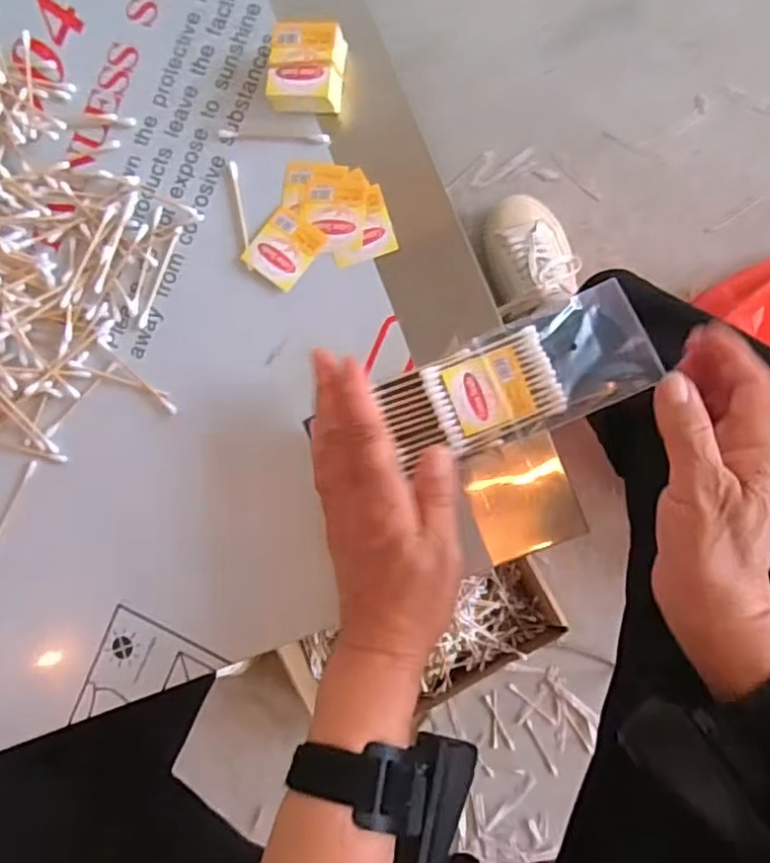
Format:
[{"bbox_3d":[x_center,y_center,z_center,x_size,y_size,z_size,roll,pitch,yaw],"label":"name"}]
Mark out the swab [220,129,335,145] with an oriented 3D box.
[{"bbox_3d":[-0.071,-0.187,0.409,0.073,0.004,0.006,7,88,8],"label":"swab"}]

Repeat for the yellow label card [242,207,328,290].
[{"bbox_3d":[-0.063,-0.114,0.405,0.037,0.004,0.043,38,92,8],"label":"yellow label card"}]

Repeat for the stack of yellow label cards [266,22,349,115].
[{"bbox_3d":[-0.047,-0.218,0.397,0.042,0.026,0.051,5,88,8],"label":"stack of yellow label cards"}]

